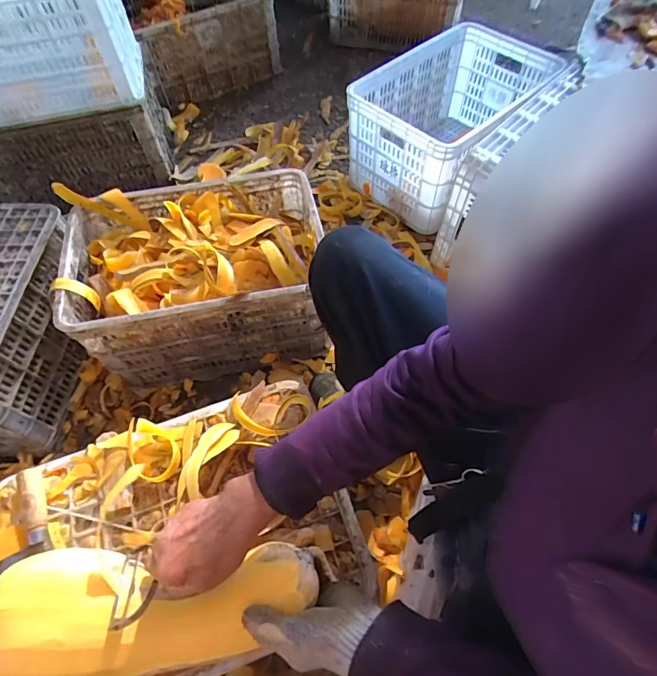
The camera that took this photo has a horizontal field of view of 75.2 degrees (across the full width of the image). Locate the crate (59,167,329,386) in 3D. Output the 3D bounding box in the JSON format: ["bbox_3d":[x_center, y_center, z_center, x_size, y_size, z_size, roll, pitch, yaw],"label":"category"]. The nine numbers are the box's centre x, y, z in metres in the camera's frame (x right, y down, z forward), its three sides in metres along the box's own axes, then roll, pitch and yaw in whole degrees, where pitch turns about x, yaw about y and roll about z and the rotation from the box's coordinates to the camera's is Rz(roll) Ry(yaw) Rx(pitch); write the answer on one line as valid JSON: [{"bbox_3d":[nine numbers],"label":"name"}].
[{"bbox_3d":[-0.274,-0.130,0.990,0.510,0.294,0.349,-13,60,-5],"label":"crate"}]

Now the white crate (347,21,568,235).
[{"bbox_3d":[0.365,-0.631,1.277,0.582,0.330,0.374,-40,66,-19],"label":"white crate"}]

